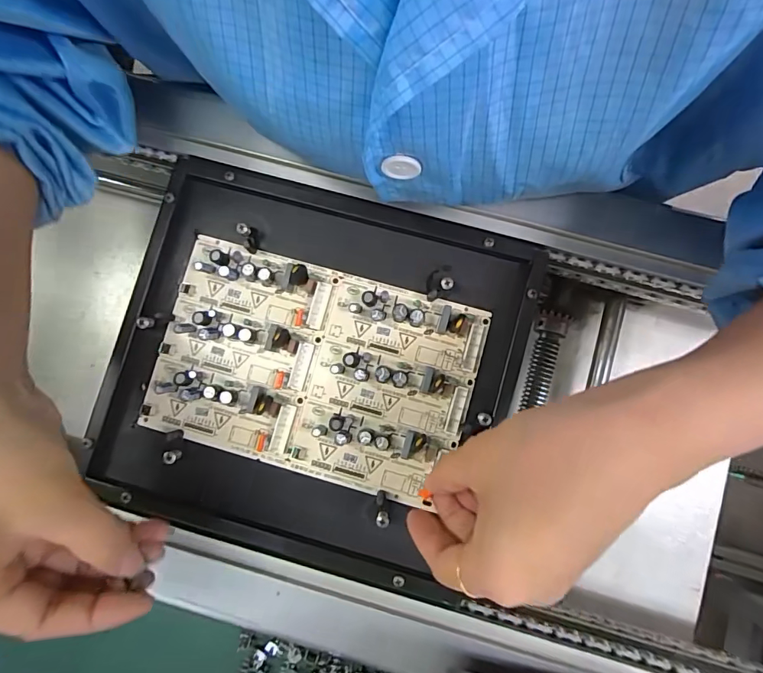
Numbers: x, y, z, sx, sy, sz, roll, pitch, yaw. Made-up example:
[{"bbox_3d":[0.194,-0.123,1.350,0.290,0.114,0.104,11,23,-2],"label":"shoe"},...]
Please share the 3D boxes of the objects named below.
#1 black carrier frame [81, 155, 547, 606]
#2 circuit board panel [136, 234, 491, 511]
[{"bbox_3d":[-0.046,0.025,0.300,0.260,0.032,0.243,14,88,2],"label":"black carrier frame"},{"bbox_3d":[-0.046,0.021,0.298,0.205,0.024,0.132,16,85,4],"label":"circuit board panel"}]

